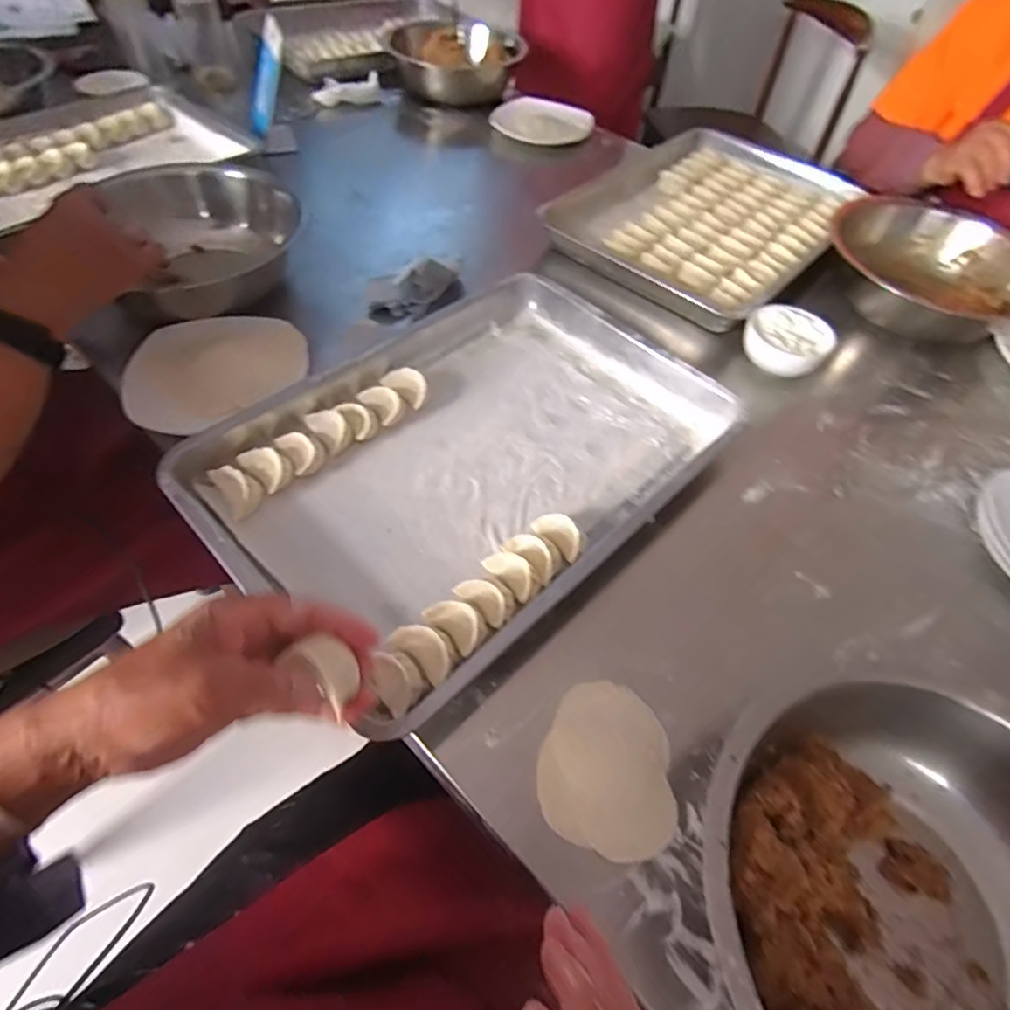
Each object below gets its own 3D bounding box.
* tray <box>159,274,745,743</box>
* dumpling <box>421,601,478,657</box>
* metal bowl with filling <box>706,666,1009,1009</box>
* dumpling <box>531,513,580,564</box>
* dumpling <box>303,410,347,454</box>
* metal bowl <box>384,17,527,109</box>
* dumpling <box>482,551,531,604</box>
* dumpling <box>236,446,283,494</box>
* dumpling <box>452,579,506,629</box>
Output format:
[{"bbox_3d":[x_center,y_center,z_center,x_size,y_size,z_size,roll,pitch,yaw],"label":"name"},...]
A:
[{"bbox_3d":[-0.027,-0.058,0.561,0.483,0.050,0.347,-38,65,-26],"label":"tray"},{"bbox_3d":[-0.039,0.100,0.460,0.048,0.026,0.030,38,61,21],"label":"dumpling"},{"bbox_3d":[0.239,0.257,0.327,0.263,0.097,0.234,40,62,22],"label":"metal bowl with filling"},{"bbox_3d":[0.051,0.029,0.517,0.049,0.028,0.027,38,61,22],"label":"dumpling"},{"bbox_3d":[-0.179,-0.079,0.573,0.030,0.017,0.050,-34,63,-24],"label":"dumpling"},{"bbox_3d":[-0.102,-0.913,1.145,0.276,0.102,0.232,-1,55,-4],"label":"metal bowl"},{"bbox_3d":[0.007,0.062,0.489,0.026,0.027,0.052,-35,63,-24],"label":"dumpling"},{"bbox_3d":[-0.229,-0.034,0.540,0.052,0.021,0.031,36,60,20],"label":"dumpling"},{"bbox_3d":[-0.017,0.082,0.473,0.051,0.026,0.024,39,61,22],"label":"dumpling"}]

